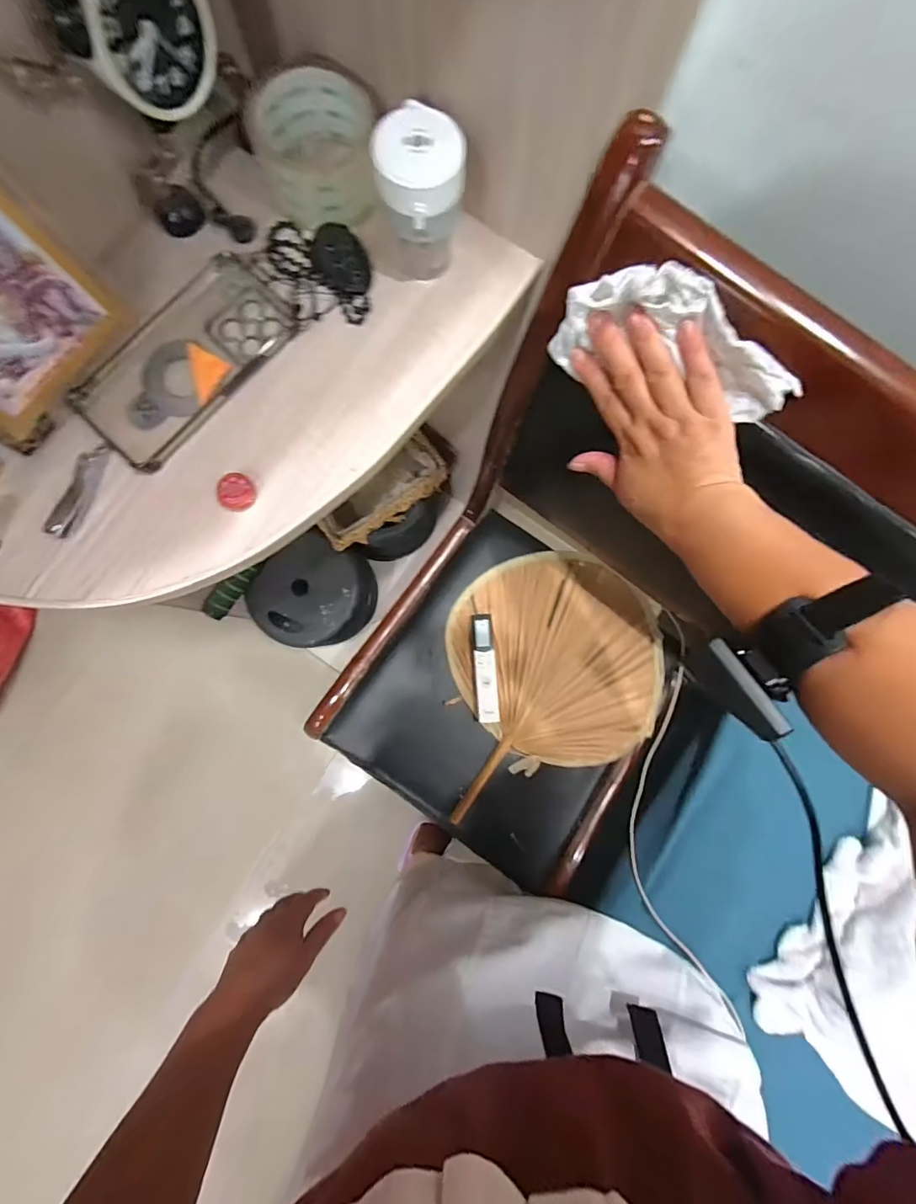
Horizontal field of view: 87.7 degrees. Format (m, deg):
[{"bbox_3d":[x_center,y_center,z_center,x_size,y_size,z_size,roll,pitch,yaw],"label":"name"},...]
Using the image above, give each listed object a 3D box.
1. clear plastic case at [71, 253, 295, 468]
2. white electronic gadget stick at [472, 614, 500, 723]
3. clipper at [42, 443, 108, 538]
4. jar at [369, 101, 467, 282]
[{"bbox_3d":[-0.201,-0.180,0.360,0.081,0.016,0.166,41,83,1],"label":"clear plastic case"},{"bbox_3d":[0.038,0.093,0.676,0.030,0.024,0.150,-3,84,-4],"label":"white electronic gadget stick"},{"bbox_3d":[-0.274,-0.081,0.342,0.018,0.013,0.072,18,83,-2],"label":"clipper"},{"bbox_3d":[-0.026,-0.277,0.332,0.057,0.086,0.059,0,84,-4],"label":"jar"}]

